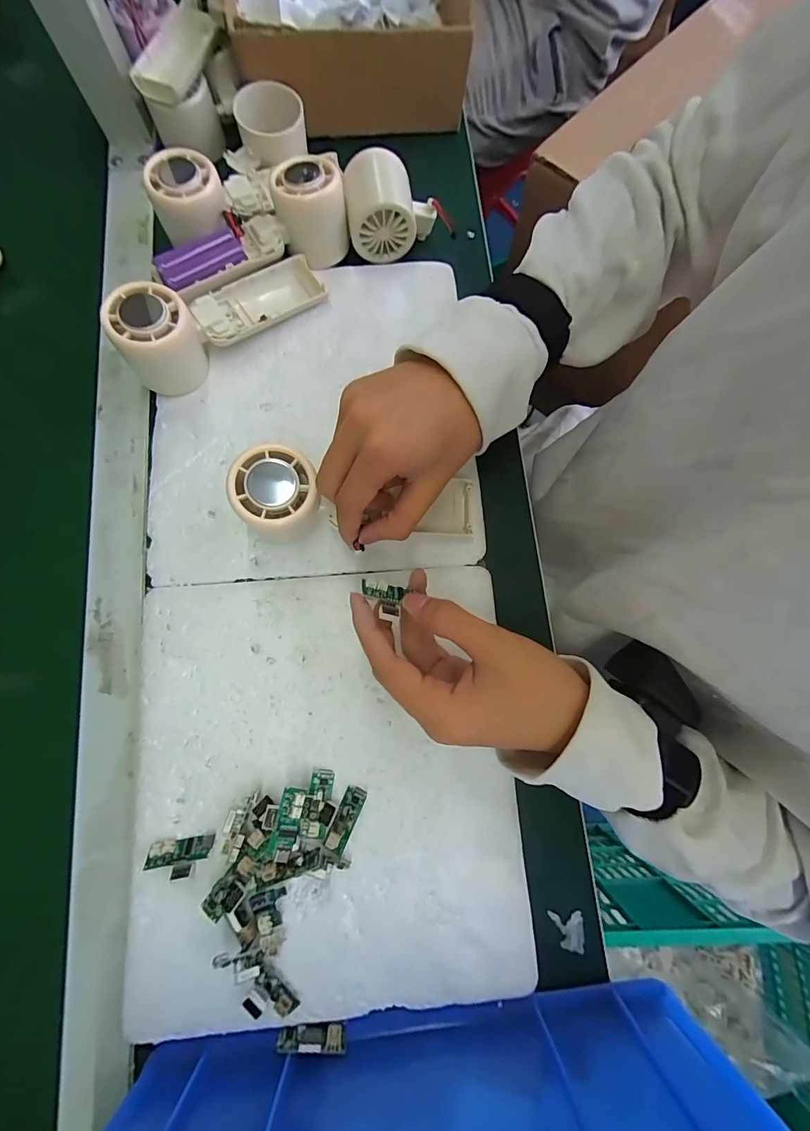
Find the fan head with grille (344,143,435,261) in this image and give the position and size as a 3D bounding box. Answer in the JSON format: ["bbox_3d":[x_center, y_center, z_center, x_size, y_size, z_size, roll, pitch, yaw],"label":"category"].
[{"bbox_3d":[-0.012,-0.304,0.356,0.073,0.049,0.051,-4,78,-3],"label":"fan head with grille"}]

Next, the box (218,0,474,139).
[{"bbox_3d":[-0.058,-0.521,0.391,0.234,0.069,0.215,-4,78,-3],"label":"box"}]

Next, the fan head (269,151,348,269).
[{"bbox_3d":[-0.076,-0.293,0.348,0.054,0.057,0.047,-13,79,-5],"label":"fan head"}]

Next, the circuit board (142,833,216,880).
[{"bbox_3d":[-0.139,0.181,0.262,0.039,0.010,0.019,-6,78,-3],"label":"circuit board"}]

